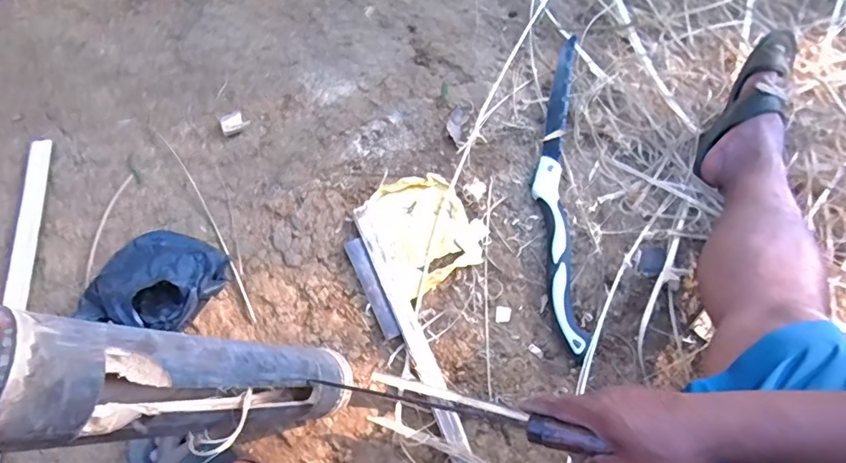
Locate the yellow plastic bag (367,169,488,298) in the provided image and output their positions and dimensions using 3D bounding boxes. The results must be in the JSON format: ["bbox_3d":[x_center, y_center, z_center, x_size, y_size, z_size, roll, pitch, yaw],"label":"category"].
[{"bbox_3d":[0.002,-0.006,0.811,0.161,0.020,0.187,-27,66,-15],"label":"yellow plastic bag"}]

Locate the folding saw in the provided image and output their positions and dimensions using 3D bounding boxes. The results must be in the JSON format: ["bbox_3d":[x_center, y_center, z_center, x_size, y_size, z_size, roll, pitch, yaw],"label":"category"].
[{"bbox_3d":[0.222,-0.095,0.838,0.072,0.032,0.590,6,67,0],"label":"folding saw"}]

